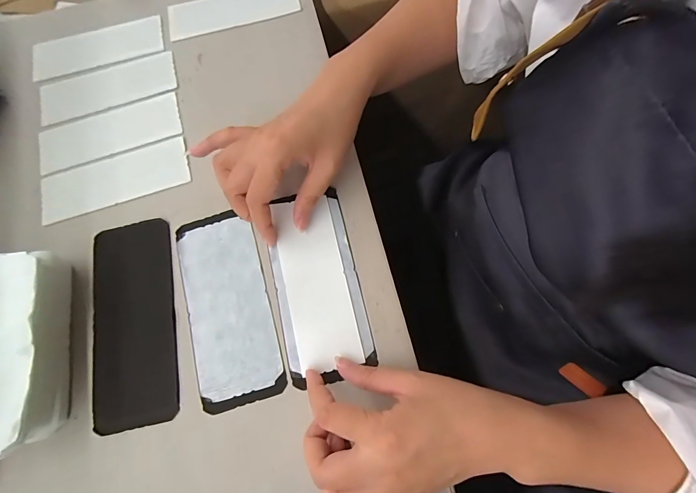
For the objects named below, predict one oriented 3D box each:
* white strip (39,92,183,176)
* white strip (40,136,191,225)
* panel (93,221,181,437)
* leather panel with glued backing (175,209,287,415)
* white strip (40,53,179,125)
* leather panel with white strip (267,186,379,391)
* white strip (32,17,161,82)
[{"bbox_3d":[-0.245,-0.118,0.350,0.144,0.005,0.053,-18,73,-1],"label":"white strip"},{"bbox_3d":[-0.227,-0.067,0.332,0.142,0.004,0.053,-18,73,-1],"label":"white strip"},{"bbox_3d":[-0.186,0.062,0.294,0.070,0.005,0.171,-12,75,-1],"label":"panel"},{"bbox_3d":[-0.104,0.049,0.292,0.070,0.004,0.162,-16,75,-2],"label":"leather panel with glued backing"},{"bbox_3d":[-0.255,-0.171,0.364,0.142,0.007,0.050,-18,73,-1],"label":"white strip"},{"bbox_3d":[-0.027,0.030,0.289,0.070,0.009,0.155,-13,75,-2],"label":"leather panel with white strip"},{"bbox_3d":[-0.277,-0.224,0.380,0.139,0.009,0.055,-17,73,-1],"label":"white strip"}]

